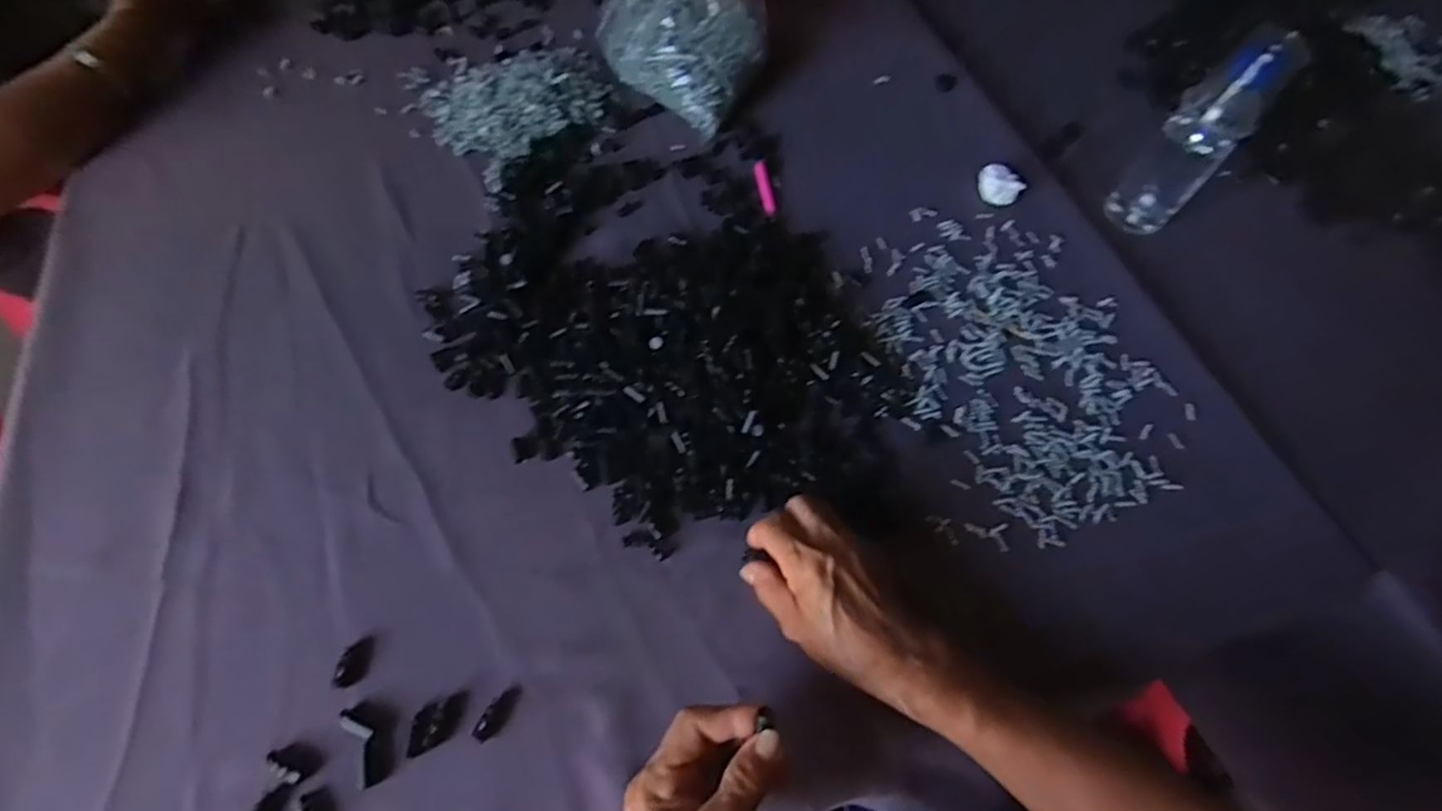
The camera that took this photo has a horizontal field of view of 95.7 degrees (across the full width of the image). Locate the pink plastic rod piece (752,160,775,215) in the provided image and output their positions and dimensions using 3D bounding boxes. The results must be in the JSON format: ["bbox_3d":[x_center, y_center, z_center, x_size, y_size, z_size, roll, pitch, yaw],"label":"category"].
[{"bbox_3d":[0.042,-0.210,0.627,0.013,0.007,0.066,-6,60,-7],"label":"pink plastic rod piece"}]

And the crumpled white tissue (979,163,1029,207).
[{"bbox_3d":[0.269,-0.216,0.635,0.028,0.021,0.045,-21,63,-15],"label":"crumpled white tissue"}]

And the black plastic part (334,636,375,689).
[{"bbox_3d":[-0.225,0.157,0.400,0.018,0.006,0.030,8,60,1],"label":"black plastic part"}]

